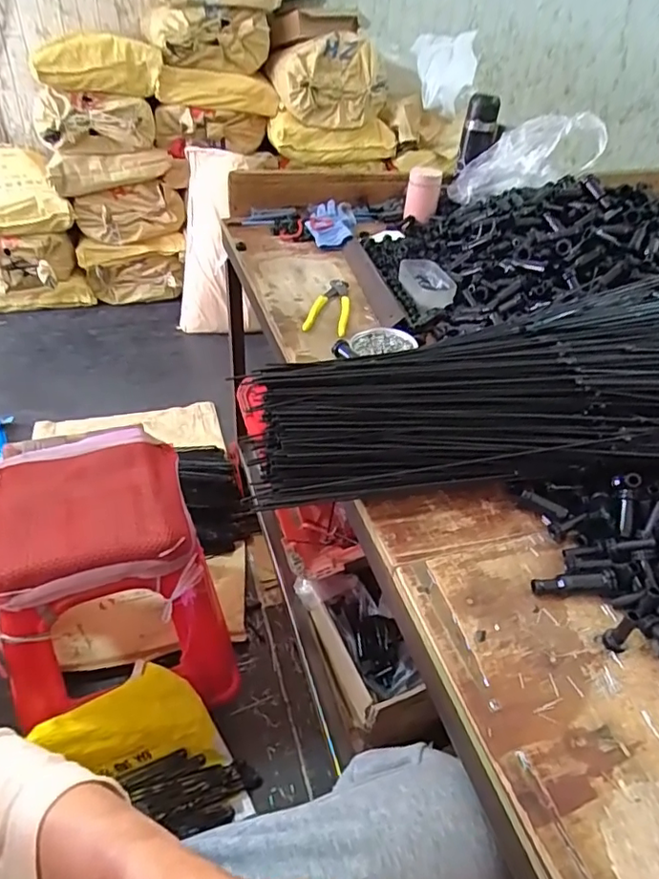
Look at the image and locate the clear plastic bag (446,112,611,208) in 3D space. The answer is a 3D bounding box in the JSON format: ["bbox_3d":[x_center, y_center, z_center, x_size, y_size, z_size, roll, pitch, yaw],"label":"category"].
[{"bbox_3d":[0.363,-0.534,1.059,0.289,0.101,0.094,-9,36,30],"label":"clear plastic bag"}]

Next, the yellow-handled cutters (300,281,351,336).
[{"bbox_3d":[0.000,-0.203,0.847,0.060,0.013,0.144,7,39,3],"label":"yellow-handled cutters"}]

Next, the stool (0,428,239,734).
[{"bbox_3d":[-0.398,0.272,1.006,0.303,0.471,0.327,-15,43,-23],"label":"stool"}]

